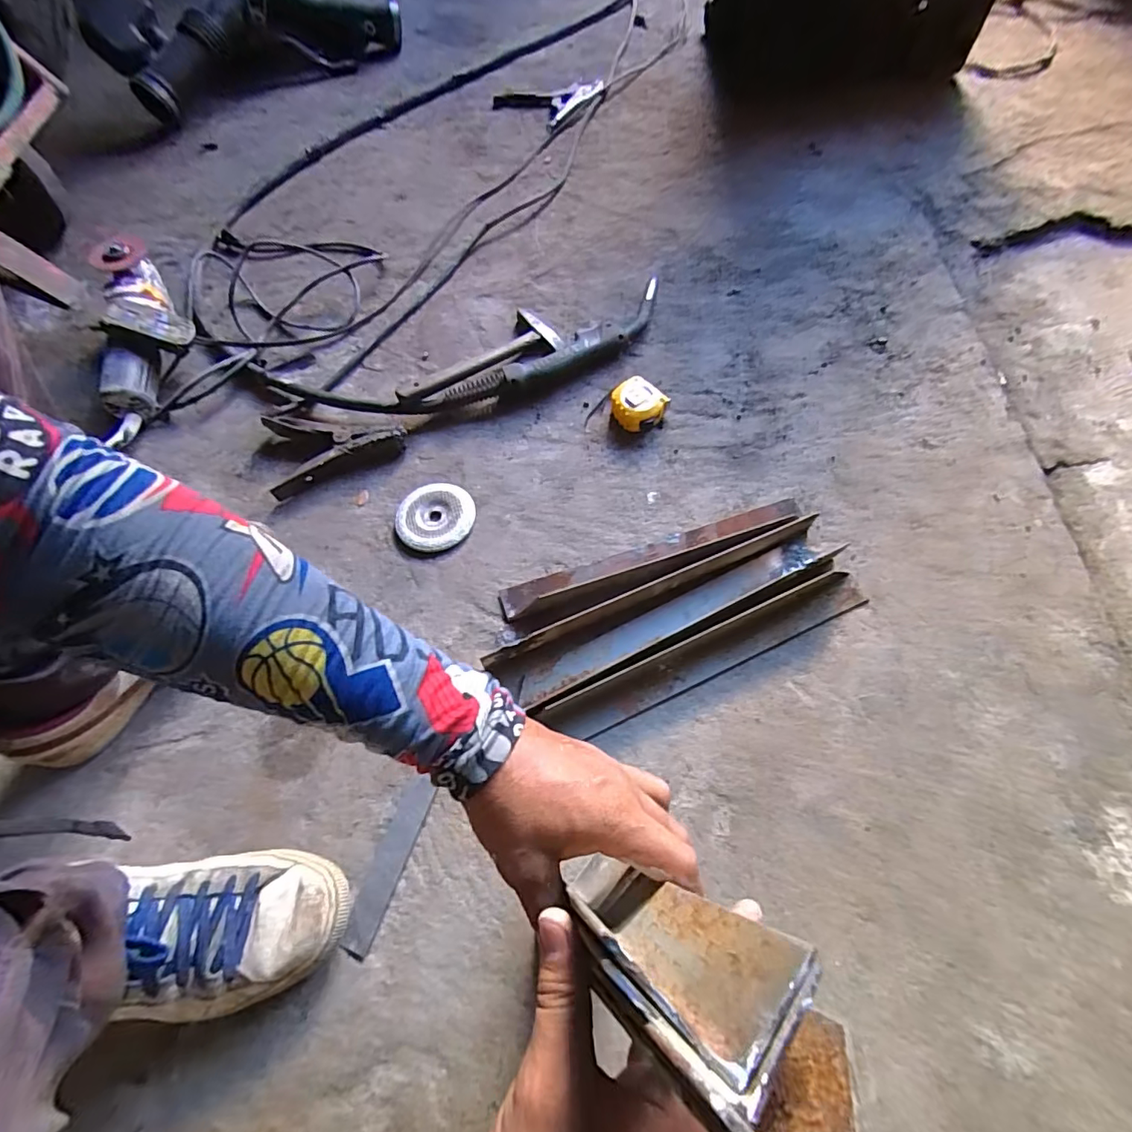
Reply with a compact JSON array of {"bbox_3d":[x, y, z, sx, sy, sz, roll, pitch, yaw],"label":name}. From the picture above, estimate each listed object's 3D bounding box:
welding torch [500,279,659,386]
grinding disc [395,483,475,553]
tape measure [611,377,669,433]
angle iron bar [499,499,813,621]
[{"bbox_3d":[0.039,-0.305,0.700,0.267,0.030,0.060,-37,69,-16],"label":"welding torch"},{"bbox_3d":[-0.153,-0.058,0.604,0.089,0.014,0.088,0,64,0],"label":"grinding disc"},{"bbox_3d":[0.092,-0.201,0.654,0.062,0.033,0.063,-38,70,-16],"label":"tape measure"},{"bbox_3d":[0.102,-0.007,0.556,0.352,0.042,0.060,-17,65,-7],"label":"angle iron bar"}]

